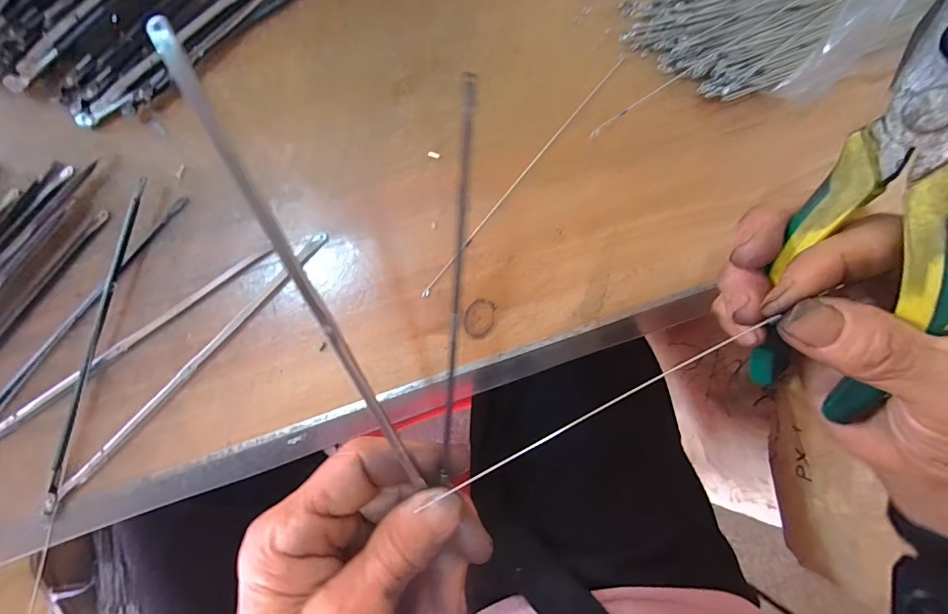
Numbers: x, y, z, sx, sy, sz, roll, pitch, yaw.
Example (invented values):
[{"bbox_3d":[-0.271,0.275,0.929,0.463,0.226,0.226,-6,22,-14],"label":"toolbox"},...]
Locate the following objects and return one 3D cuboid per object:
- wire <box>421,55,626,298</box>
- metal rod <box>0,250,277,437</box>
[{"bbox_3d":[0.027,-0.071,0.225,0.004,0.004,0.169,40,86,-4],"label":"wire"},{"bbox_3d":[-0.175,0.022,0.206,0.175,0.004,0.007,-35,92,-5],"label":"metal rod"}]

